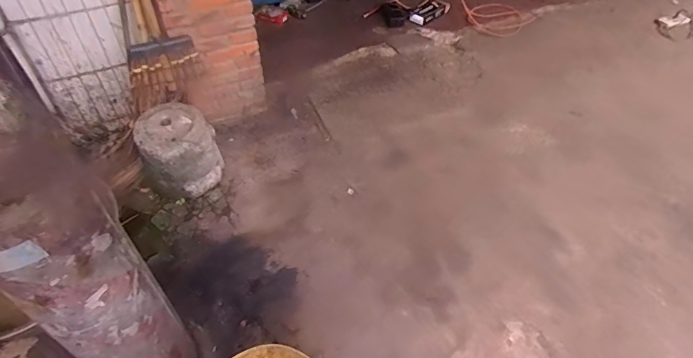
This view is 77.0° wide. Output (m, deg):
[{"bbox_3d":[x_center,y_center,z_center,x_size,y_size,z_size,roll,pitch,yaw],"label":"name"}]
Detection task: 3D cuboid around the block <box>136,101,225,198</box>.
[{"bbox_3d":[-0.685,-0.125,1.748,0.277,0.277,0.294,-29,52,-23],"label":"block"}]

